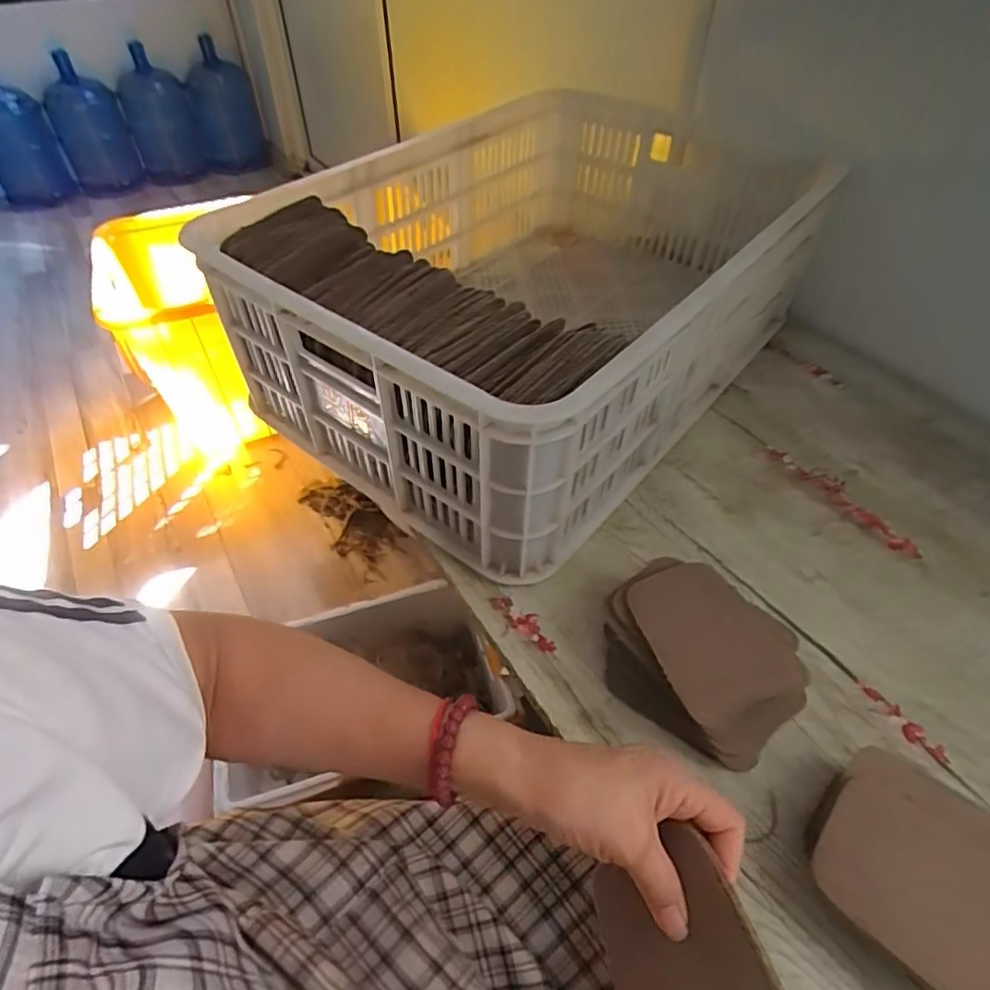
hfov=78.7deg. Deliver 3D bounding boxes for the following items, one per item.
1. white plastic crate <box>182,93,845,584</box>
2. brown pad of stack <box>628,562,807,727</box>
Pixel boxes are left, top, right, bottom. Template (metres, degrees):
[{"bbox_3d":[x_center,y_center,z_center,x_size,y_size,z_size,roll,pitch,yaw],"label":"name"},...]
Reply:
[{"bbox_3d":[0.077,-0.264,0.704,0.443,0.195,0.704,30,53,25],"label":"white plastic crate"},{"bbox_3d":[0.154,0.100,0.438,0.087,0.008,0.113,-15,48,-13],"label":"brown pad of stack"}]

